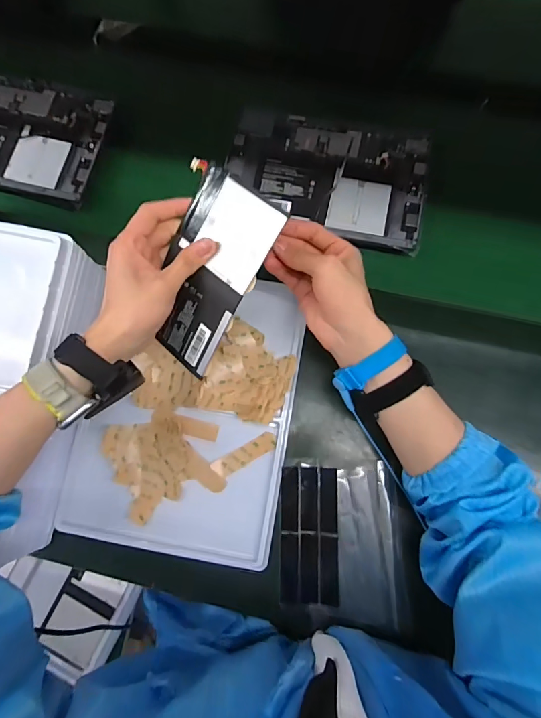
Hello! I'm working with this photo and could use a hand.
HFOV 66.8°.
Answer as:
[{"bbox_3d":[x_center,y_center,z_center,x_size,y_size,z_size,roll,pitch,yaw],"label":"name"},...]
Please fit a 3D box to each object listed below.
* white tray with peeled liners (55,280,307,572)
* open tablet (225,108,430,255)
[{"bbox_3d":[-0.098,0.062,0.475,0.238,0.034,0.308,9,78,4],"label":"white tray with peeled liners"},{"bbox_3d":[0.069,-0.234,0.525,0.250,0.010,0.175,11,77,5],"label":"open tablet"}]

